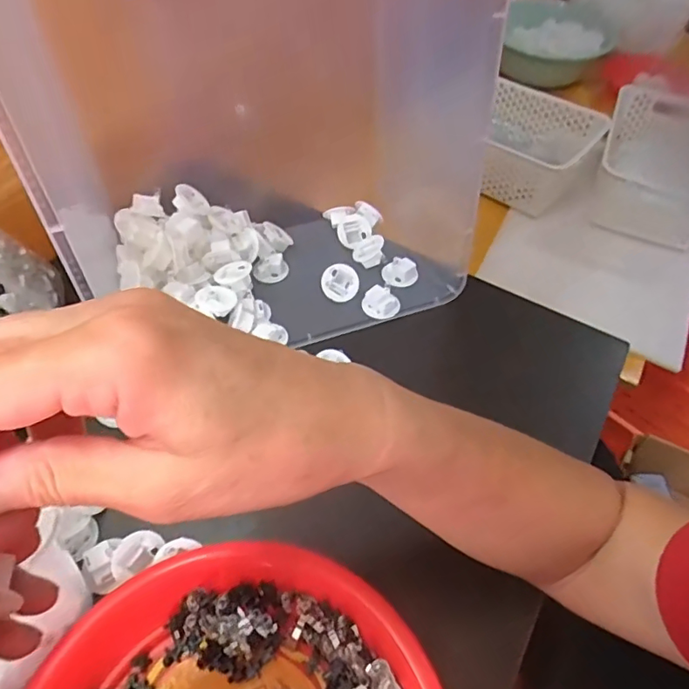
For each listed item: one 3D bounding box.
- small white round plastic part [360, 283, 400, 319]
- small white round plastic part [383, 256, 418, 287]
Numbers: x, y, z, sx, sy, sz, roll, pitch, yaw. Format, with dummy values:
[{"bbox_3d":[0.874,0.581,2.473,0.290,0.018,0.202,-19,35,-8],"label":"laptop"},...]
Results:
[{"bbox_3d":[0.032,-0.037,0.466,0.027,0.019,0.030,-29,60,-22],"label":"small white round plastic part"},{"bbox_3d":[0.052,-0.068,0.487,0.031,0.015,0.025,3,53,6],"label":"small white round plastic part"}]

